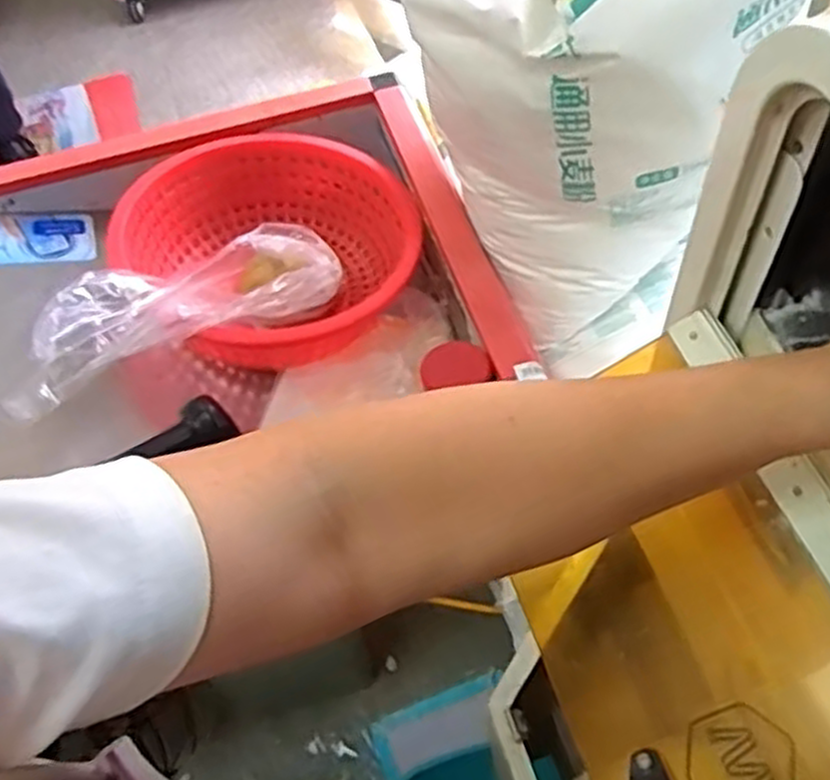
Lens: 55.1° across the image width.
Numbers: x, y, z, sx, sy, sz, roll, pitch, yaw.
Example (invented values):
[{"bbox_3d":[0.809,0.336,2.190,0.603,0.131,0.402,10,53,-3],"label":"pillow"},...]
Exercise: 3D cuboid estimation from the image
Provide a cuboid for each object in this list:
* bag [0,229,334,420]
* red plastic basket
[{"bbox_3d":[-0.224,-0.087,0.784,0.306,0.108,0.108,-32,59,-16],"label":"bag"},{"bbox_3d":[-0.153,-0.155,0.907,0.307,0.149,0.322,-2,56,3],"label":"red plastic basket"}]

